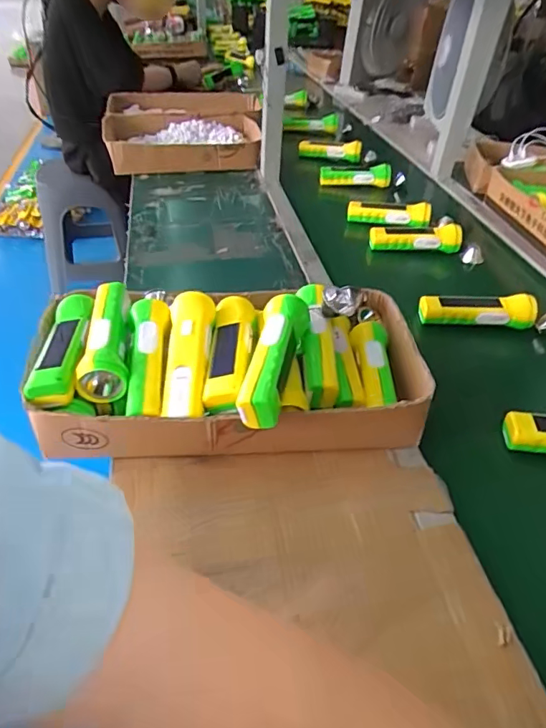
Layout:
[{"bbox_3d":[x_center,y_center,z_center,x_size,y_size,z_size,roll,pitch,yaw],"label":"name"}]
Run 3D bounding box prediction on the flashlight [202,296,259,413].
[{"bbox_3d":[-0.046,-0.015,0.552,0.049,0.040,0.153,4,40,-1],"label":"flashlight"}]

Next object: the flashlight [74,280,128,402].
[{"bbox_3d":[-0.189,-0.030,0.562,0.052,0.047,0.158,-5,41,-11],"label":"flashlight"}]

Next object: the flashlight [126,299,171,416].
[{"bbox_3d":[-0.136,-0.005,0.549,0.042,0.053,0.172,-2,40,-8],"label":"flashlight"}]

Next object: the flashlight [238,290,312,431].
[{"bbox_3d":[0.000,-0.010,0.518,0.049,0.050,0.167,12,40,8],"label":"flashlight"}]

